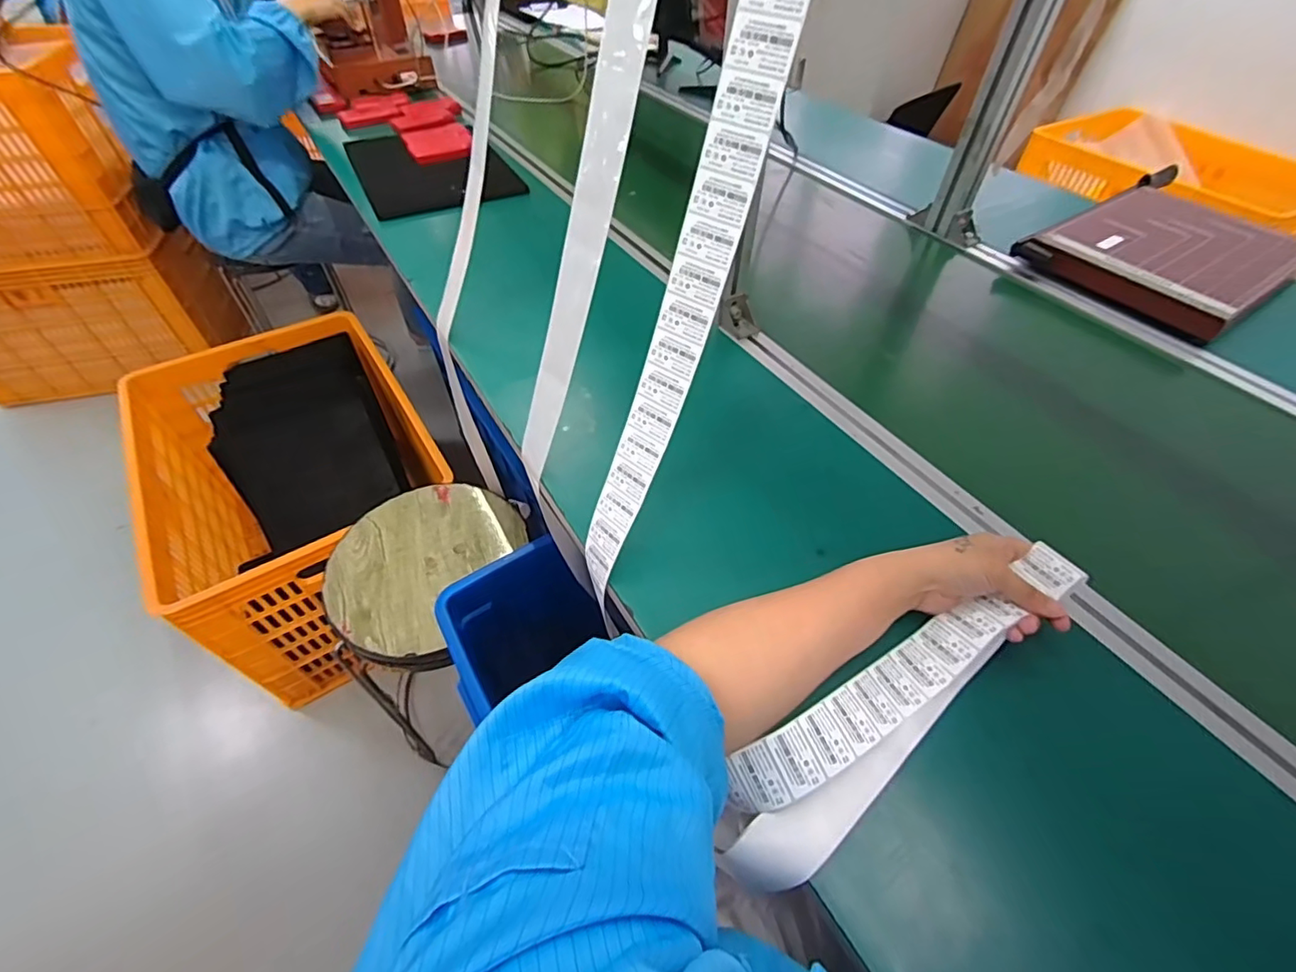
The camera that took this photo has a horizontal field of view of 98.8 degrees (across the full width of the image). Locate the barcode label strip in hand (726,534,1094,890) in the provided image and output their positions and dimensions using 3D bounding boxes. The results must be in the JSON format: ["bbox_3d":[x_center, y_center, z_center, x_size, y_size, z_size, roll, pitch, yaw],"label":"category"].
[{"bbox_3d":[0.182,0.145,0.389,0.319,0.035,0.068,-31,57,-19],"label":"barcode label strip in hand"}]

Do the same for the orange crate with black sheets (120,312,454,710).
[{"bbox_3d":[-0.718,0.002,1.206,0.465,0.393,0.671,-27,56,-23],"label":"orange crate with black sheets"}]

